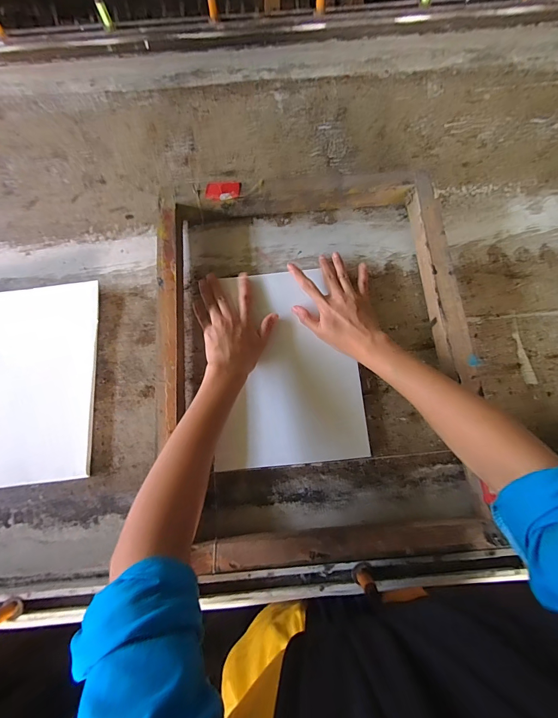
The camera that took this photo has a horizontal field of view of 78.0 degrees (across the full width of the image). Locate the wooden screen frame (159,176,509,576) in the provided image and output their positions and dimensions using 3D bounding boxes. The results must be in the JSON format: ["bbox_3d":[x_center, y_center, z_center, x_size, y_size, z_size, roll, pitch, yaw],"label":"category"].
[{"bbox_3d":[0.047,-0.008,0.456,0.393,0.061,0.484,-5,76,-1],"label":"wooden screen frame"}]

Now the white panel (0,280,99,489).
[{"bbox_3d":[-0.364,0.031,0.470,0.221,0.015,0.273,-6,76,-2],"label":"white panel"}]

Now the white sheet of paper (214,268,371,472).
[{"bbox_3d":[0.014,0.005,0.471,0.183,0.010,0.266,-4,77,0],"label":"white sheet of paper"}]

